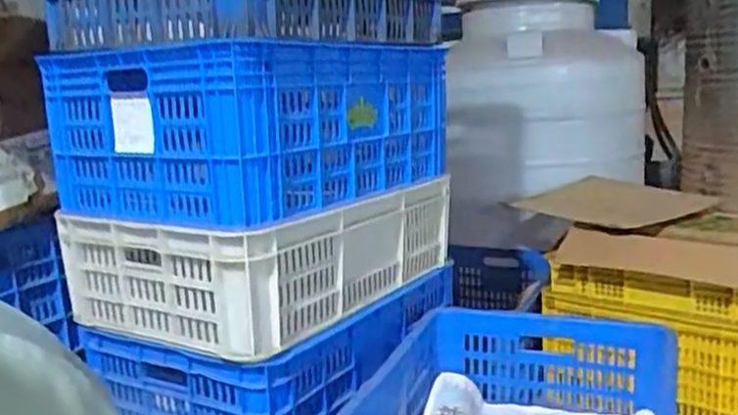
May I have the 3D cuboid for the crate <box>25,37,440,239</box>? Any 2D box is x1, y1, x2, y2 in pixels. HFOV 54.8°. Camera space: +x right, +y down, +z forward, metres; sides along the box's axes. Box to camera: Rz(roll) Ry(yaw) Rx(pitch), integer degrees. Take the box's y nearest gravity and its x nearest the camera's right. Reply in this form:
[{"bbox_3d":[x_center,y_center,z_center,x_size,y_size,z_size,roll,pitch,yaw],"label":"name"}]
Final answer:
[{"bbox_3d":[-0.160,-0.138,1.145,0.387,0.231,0.561,4,14,33],"label":"crate"}]

